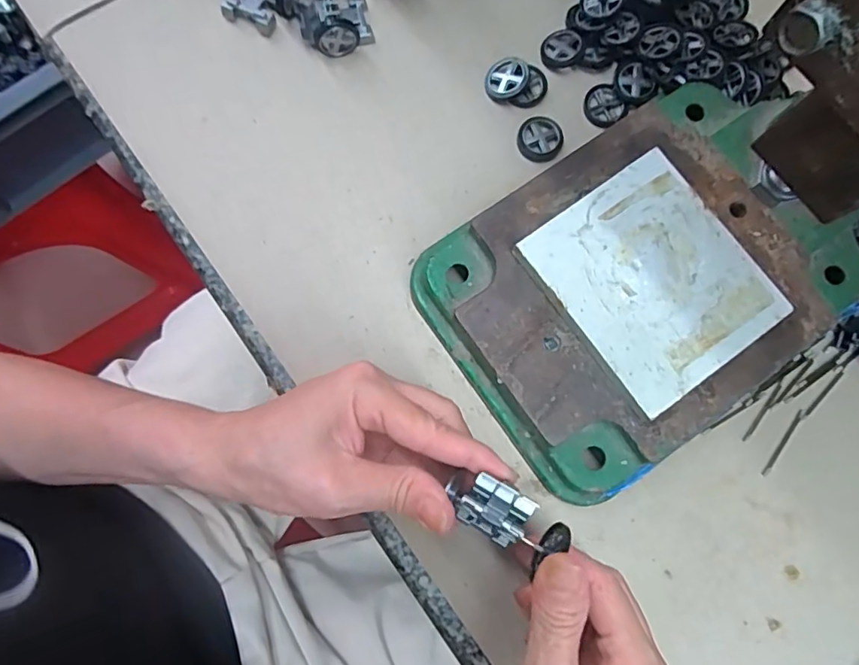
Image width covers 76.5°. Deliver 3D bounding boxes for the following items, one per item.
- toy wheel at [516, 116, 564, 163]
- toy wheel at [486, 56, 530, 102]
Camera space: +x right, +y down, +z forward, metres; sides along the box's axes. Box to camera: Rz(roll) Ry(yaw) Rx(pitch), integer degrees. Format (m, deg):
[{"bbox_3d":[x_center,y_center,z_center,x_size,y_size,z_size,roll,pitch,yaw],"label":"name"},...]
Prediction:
[{"bbox_3d":[0.068,-0.119,0.336,0.028,0.004,0.028,0,79,-1],"label":"toy wheel"},{"bbox_3d":[0.048,-0.158,0.339,0.027,0.008,0.027,-4,78,20],"label":"toy wheel"}]

